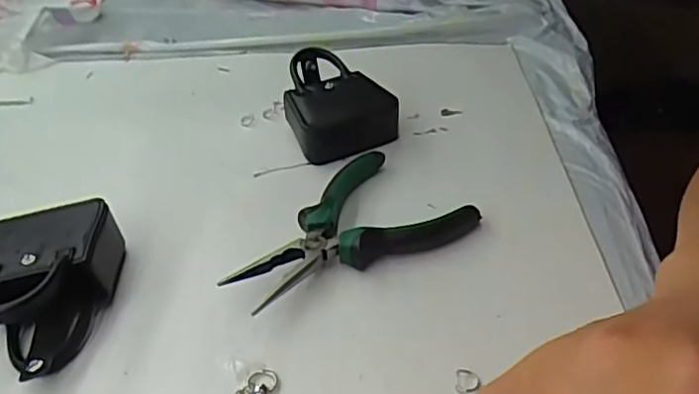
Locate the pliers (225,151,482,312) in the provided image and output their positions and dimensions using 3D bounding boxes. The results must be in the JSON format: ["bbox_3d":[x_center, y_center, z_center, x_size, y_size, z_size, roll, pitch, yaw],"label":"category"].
[{"bbox_3d":[-0.001,0.025,0.372,0.145,0.022,0.091,-31,45,-32],"label":"pliers"}]

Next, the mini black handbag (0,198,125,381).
[{"bbox_3d":[-0.168,0.050,0.341,0.076,0.041,0.110,-12,38,-12],"label":"mini black handbag"}]

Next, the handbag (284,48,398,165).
[{"bbox_3d":[-0.012,-0.074,0.481,0.079,0.045,0.097,-12,38,-12],"label":"handbag"}]

